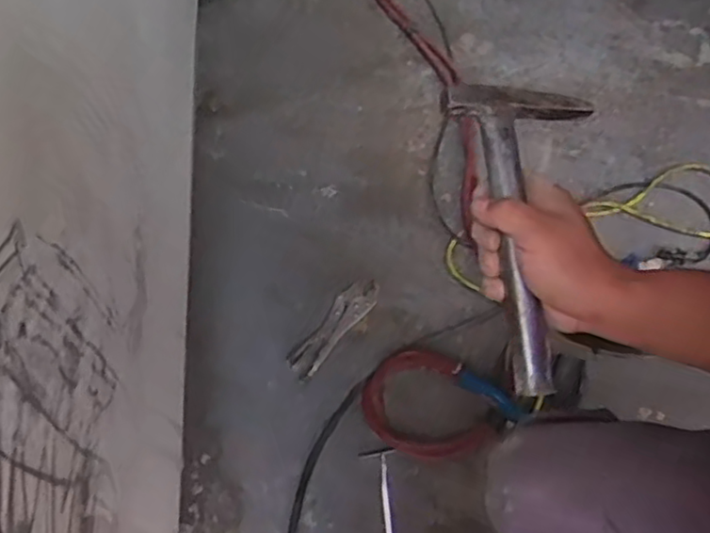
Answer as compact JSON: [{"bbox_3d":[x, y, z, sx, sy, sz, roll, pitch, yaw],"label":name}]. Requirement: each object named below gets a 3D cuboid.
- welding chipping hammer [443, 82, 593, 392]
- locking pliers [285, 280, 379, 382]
[{"bbox_3d":[0.126,-0.025,0.484,0.111,0.033,0.226,-1,73,-1],"label":"welding chipping hammer"},{"bbox_3d":[-0.034,0.094,1.103,0.057,0.013,0.200,35,65,18],"label":"locking pliers"}]

